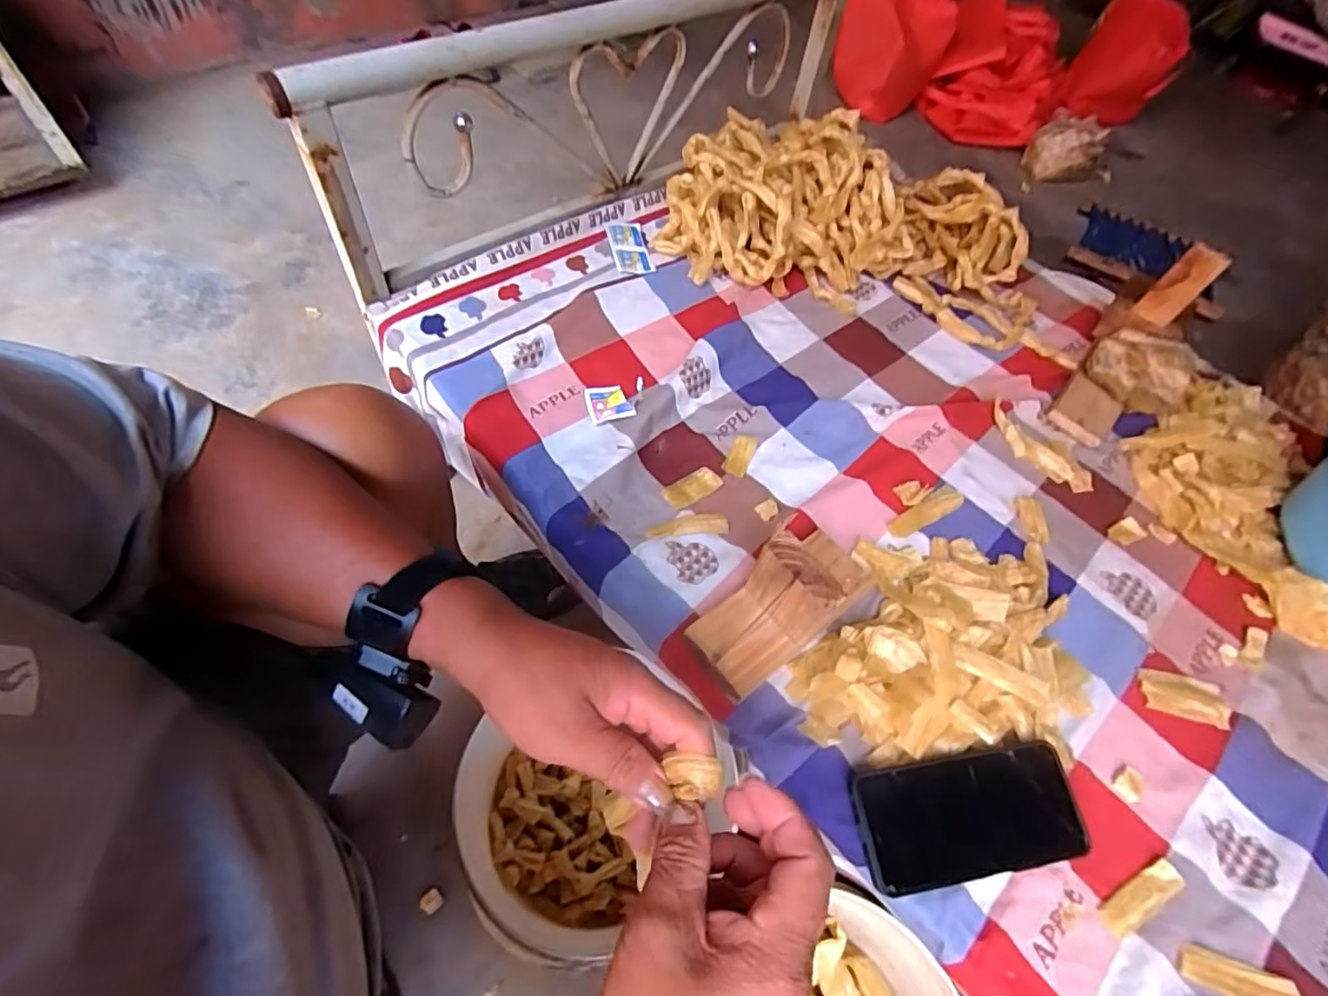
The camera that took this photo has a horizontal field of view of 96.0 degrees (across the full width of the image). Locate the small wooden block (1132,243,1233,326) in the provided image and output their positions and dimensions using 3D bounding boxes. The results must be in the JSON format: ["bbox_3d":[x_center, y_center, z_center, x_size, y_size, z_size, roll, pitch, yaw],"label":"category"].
[{"bbox_3d":[0.608,-0.250,0.702,0.044,0.091,0.019,29,56,13],"label":"small wooden block"}]

